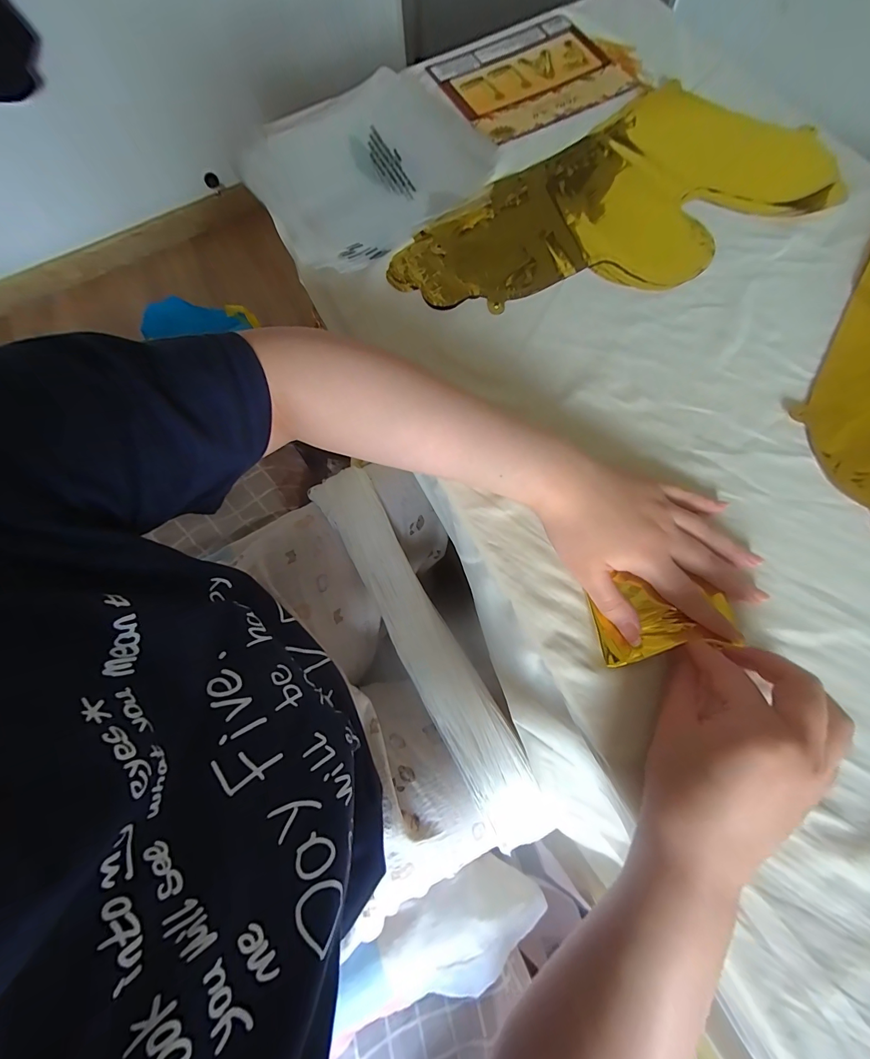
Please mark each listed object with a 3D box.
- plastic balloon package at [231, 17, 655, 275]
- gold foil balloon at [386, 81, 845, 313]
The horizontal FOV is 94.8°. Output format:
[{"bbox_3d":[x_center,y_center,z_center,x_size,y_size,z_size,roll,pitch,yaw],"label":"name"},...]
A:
[{"bbox_3d":[0.014,-0.462,0.449,0.465,0.020,0.236,-36,75,-8],"label":"plastic balloon package"},{"bbox_3d":[0.175,-0.322,0.403,0.423,0.013,0.211,-34,75,-8],"label":"gold foil balloon"}]

